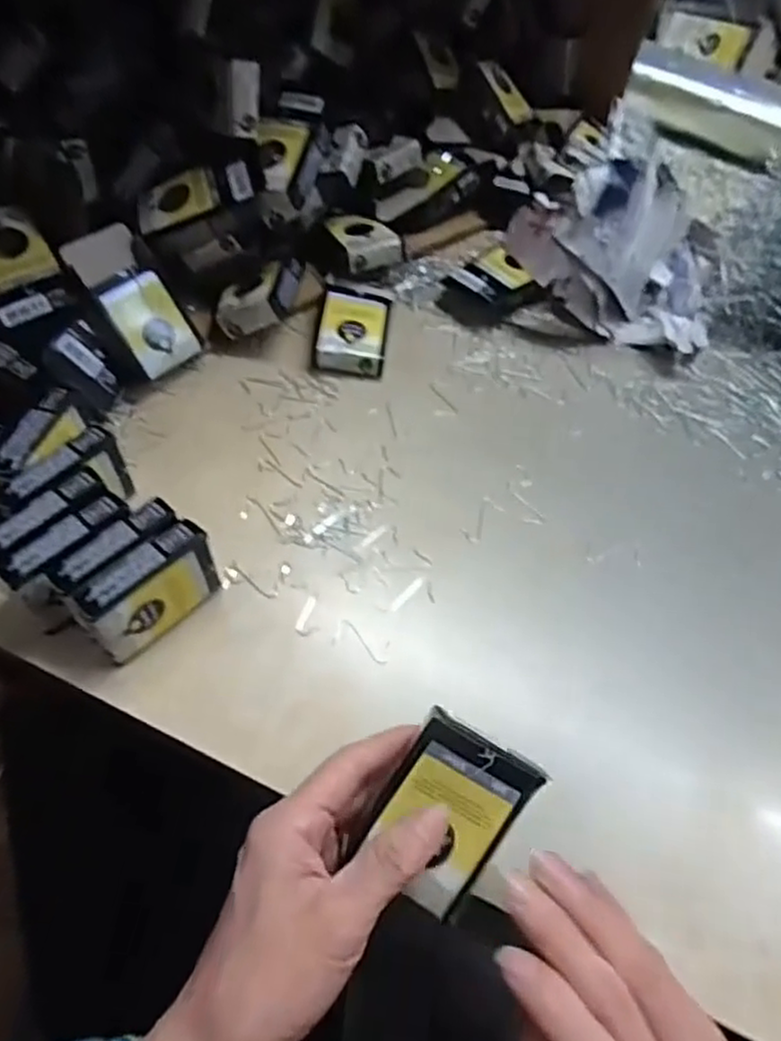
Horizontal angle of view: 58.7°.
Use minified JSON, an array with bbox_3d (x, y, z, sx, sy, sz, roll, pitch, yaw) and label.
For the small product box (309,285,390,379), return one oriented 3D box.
[{"bbox_3d":[-0.028,-0.148,0.541,0.054,0.029,0.074,8,55,4],"label":"small product box"}]

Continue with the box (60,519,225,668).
[{"bbox_3d":[-0.131,0.038,0.383,0.023,0.055,0.076,38,62,22],"label":"box"}]

